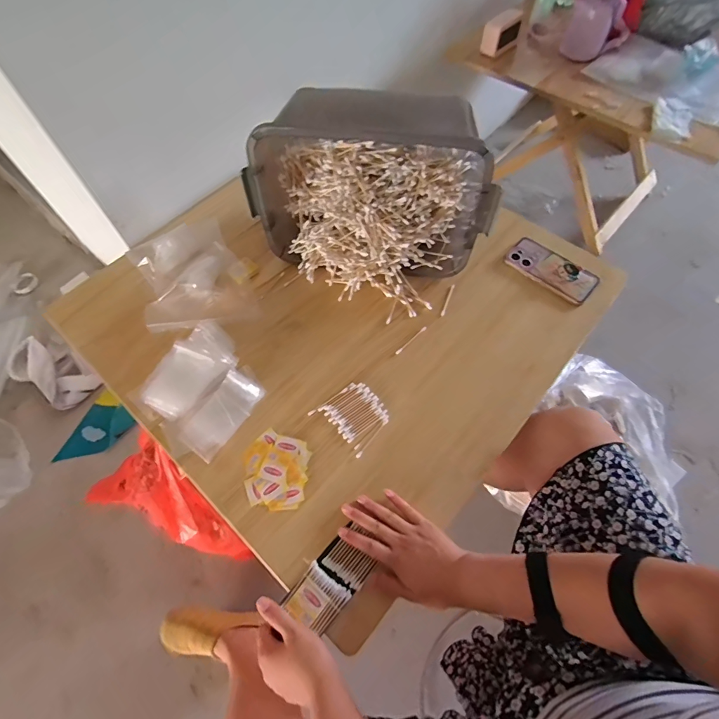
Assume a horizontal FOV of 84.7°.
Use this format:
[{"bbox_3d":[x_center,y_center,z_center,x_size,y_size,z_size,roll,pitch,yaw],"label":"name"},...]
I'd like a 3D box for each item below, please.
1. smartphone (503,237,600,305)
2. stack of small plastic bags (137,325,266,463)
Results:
[{"bbox_3d":[0.358,-0.171,0.734,0.161,0.016,0.086,36,75,17],"label":"smartphone"},{"bbox_3d":[-0.280,0.016,0.633,0.113,0.031,0.178,38,68,19],"label":"stack of small plastic bags"}]

